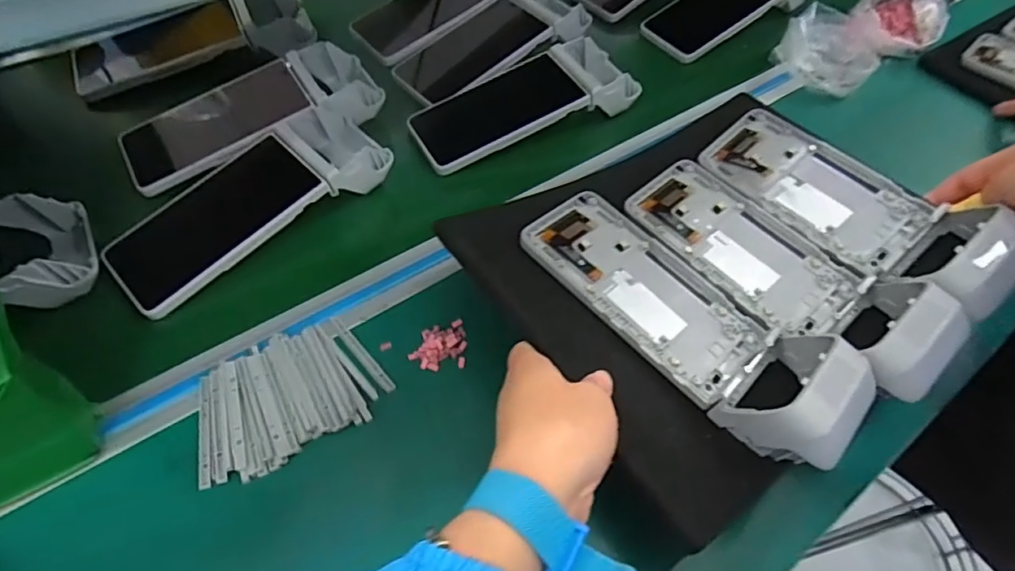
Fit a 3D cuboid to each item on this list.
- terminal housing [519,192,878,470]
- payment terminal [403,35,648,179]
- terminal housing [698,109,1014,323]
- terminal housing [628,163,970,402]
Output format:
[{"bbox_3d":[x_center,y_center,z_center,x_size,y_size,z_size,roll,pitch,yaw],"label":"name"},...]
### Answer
[{"bbox_3d":[0.113,0.013,0.364,0.222,0.054,0.088,40,66,20],"label":"terminal housing"},{"bbox_3d":[0.015,-0.175,0.552,0.226,0.043,0.089,-23,62,-14],"label":"payment terminal"},{"bbox_3d":[0.259,-0.065,0.431,0.091,0.044,0.227,-34,54,-19],"label":"terminal housing"},{"bbox_3d":[0.188,-0.018,0.395,0.083,0.056,0.221,-36,66,-20],"label":"terminal housing"}]

